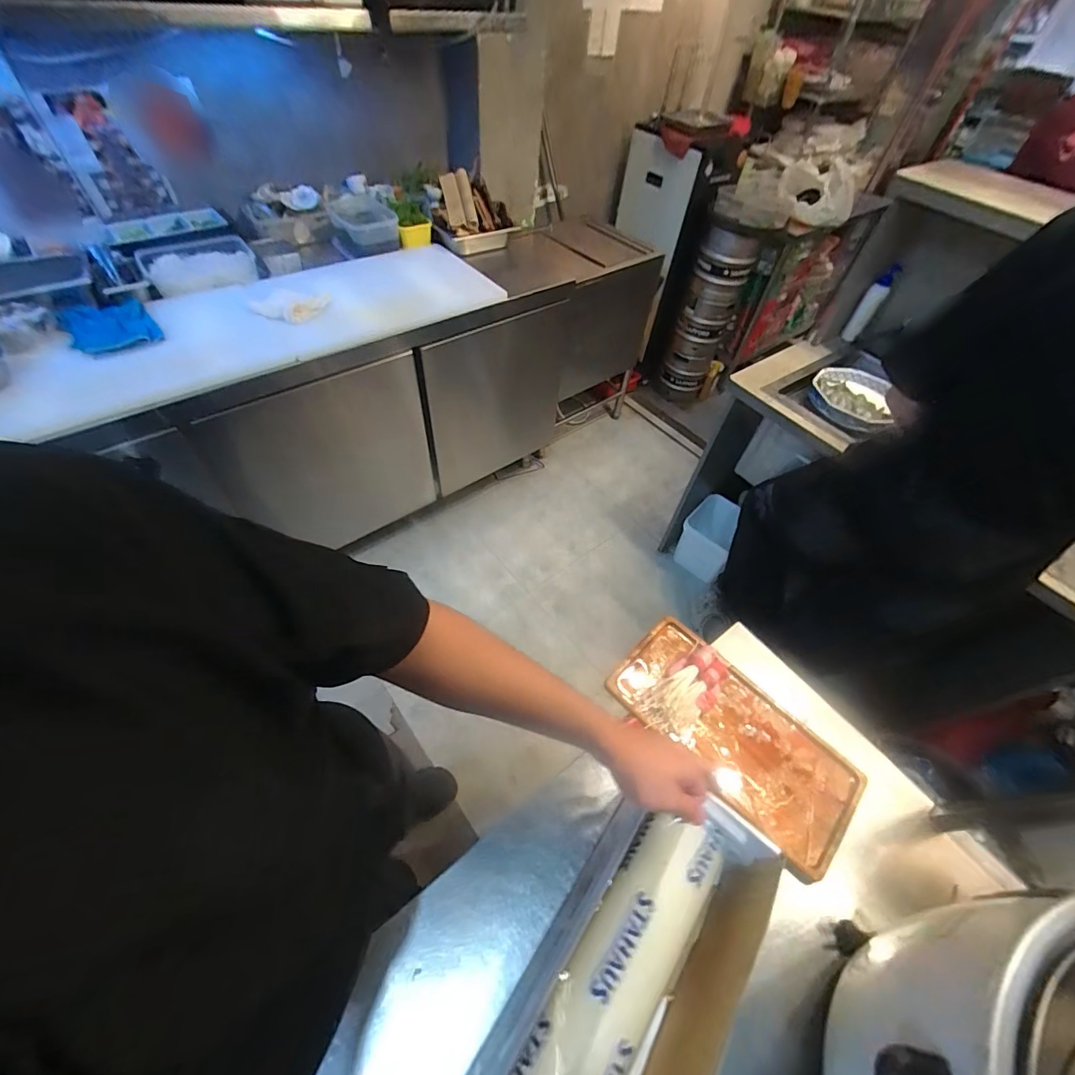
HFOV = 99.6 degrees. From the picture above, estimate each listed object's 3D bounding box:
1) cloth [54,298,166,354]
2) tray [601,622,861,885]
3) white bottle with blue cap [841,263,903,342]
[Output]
[{"bbox_3d":[-0.978,-0.481,1.045,0.163,0.027,0.128,-34,90,-24],"label":"cloth"},{"bbox_3d":[0.291,0.284,0.680,0.354,0.048,0.181,41,59,19],"label":"tray"},{"bbox_3d":[1.007,-0.703,1.385,0.056,0.225,0.041,32,57,18],"label":"white bottle with blue cap"}]

